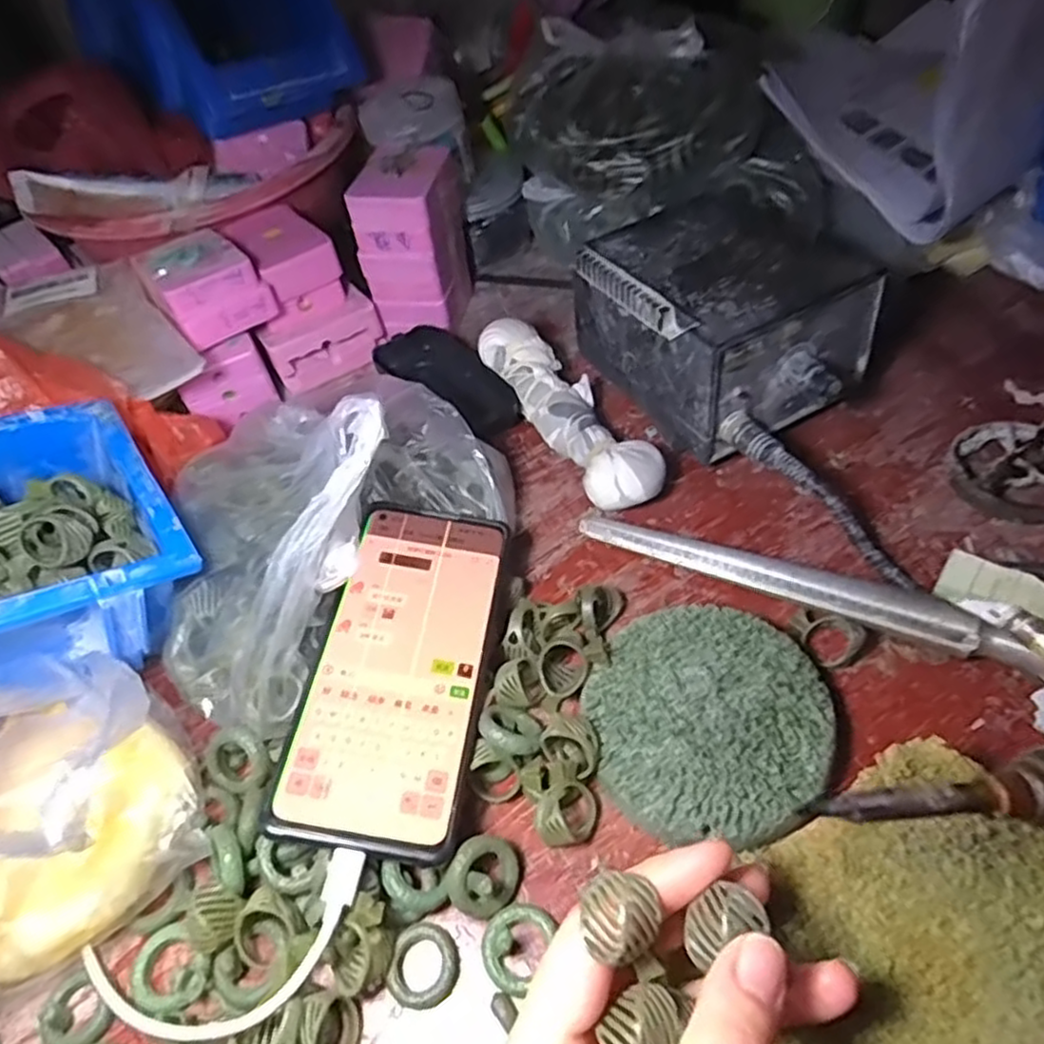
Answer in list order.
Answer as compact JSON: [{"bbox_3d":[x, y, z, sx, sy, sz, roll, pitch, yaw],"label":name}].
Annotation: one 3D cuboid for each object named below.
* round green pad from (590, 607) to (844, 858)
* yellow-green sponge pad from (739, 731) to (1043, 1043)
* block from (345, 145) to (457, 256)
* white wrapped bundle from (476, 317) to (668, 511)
[{"bbox_3d":[0.081,0.086,0.309,0.099,0.026,0.100,-4,52,5],"label":"round green pad"},{"bbox_3d":[0.124,0.138,0.230,0.129,0.014,0.089,-30,56,-16],"label":"yellow-green sponge pad"},{"bbox_3d":[-0.076,-0.213,0.463,0.051,0.038,0.065,7,54,13],"label":"block"},{"bbox_3d":[0.028,-0.065,0.424,0.041,0.035,0.155,-27,54,-13],"label":"white wrapped bundle"}]

